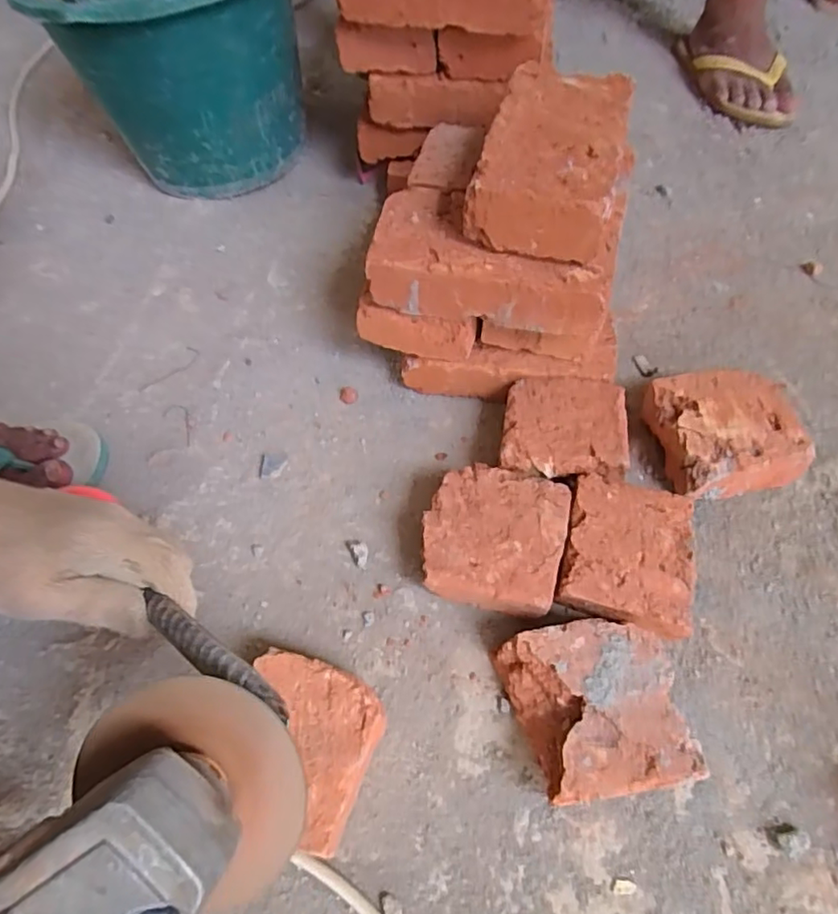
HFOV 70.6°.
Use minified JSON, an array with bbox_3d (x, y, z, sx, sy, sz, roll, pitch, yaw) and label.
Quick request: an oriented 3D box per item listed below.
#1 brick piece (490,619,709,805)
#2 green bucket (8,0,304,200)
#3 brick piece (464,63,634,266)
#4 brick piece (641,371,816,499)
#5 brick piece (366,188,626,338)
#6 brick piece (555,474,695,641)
[{"bbox_3d":[0.118,0.172,0.407,0.107,0.055,0.105,-9,58,-3],"label":"brick piece"},{"bbox_3d":[-0.283,-0.488,0.719,0.292,0.238,0.307,-21,59,-10],"label":"green bucket"},{"bbox_3d":[0.112,-0.244,0.480,0.111,0.051,0.182,12,59,10],"label":"brick piece"},{"bbox_3d":[0.262,-0.020,0.516,0.111,0.061,0.111,-2,61,3],"label":"brick piece"},{"bbox_3d":[0.063,-0.168,0.501,0.194,0.052,0.105,13,59,10],"label":"brick piece"},{"bbox_3d":[0.160,0.080,0.462,0.095,0.055,0.109,12,62,11],"label":"brick piece"}]

